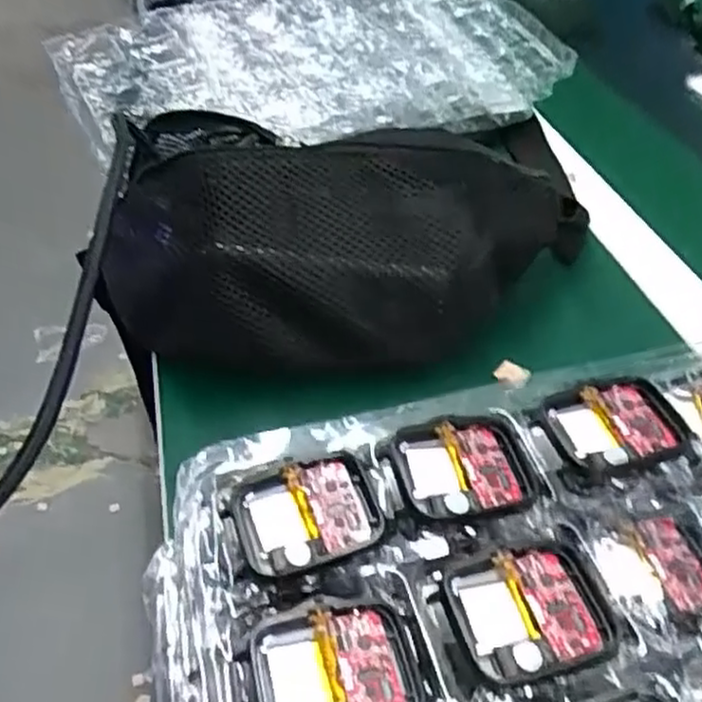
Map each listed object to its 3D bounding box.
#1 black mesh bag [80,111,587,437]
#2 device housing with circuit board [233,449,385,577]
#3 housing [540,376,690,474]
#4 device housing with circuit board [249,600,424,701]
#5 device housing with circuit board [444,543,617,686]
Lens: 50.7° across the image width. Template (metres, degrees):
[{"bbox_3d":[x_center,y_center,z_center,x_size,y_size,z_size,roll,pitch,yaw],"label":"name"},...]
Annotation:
[{"bbox_3d":[0.007,-0.061,0.417,0.291,0.106,0.139,-15,45,-16],"label":"black mesh bag"},{"bbox_3d":[-0.013,0.050,0.229,0.042,0.012,0.036,-11,44,-11],"label":"device housing with circuit board"},{"bbox_3d":[0.091,0.026,0.255,0.043,0.013,0.034,-7,44,-8],"label":"housing"},{"bbox_3d":[-0.003,0.085,0.197,0.043,0.006,0.036,-8,44,-9],"label":"device housing with circuit board"},{"bbox_3d":[0.050,0.073,0.207,0.043,0.008,0.035,-9,44,-9],"label":"device housing with circuit board"}]

